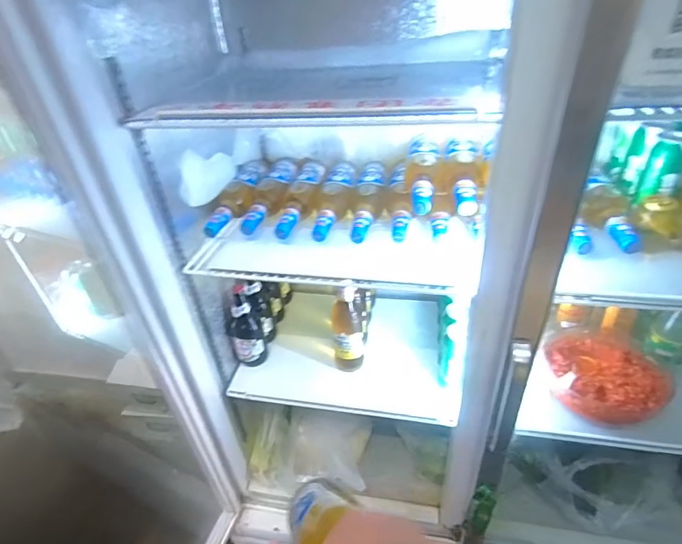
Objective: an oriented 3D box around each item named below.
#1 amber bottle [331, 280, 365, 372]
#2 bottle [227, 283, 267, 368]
[{"bbox_3d":[0.014,0.124,0.926,0.069,0.257,0.068,-7,35,-2],"label":"amber bottle"},{"bbox_3d":[-0.231,0.121,0.971,0.072,0.209,0.085,-15,36,-13],"label":"bottle"}]

